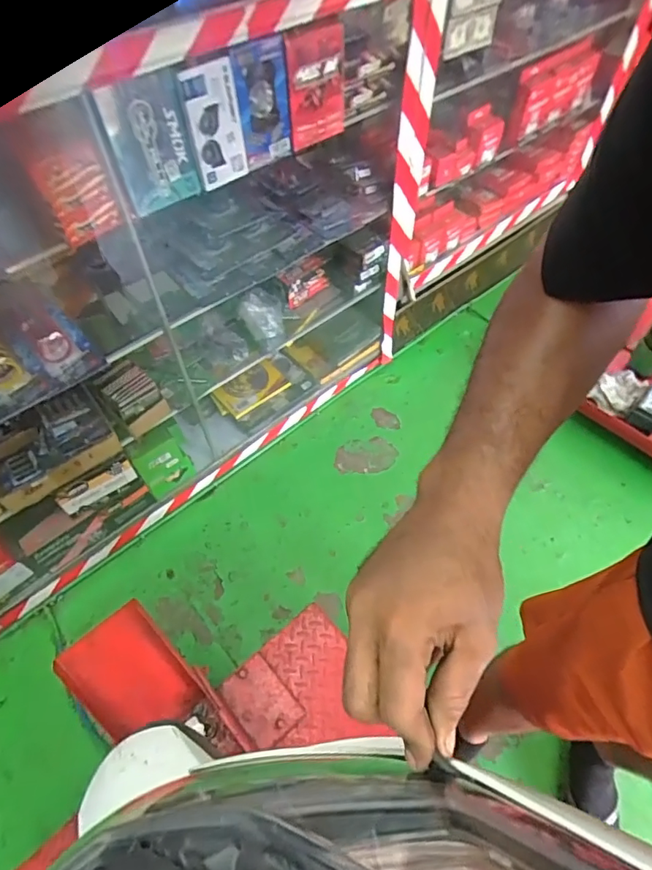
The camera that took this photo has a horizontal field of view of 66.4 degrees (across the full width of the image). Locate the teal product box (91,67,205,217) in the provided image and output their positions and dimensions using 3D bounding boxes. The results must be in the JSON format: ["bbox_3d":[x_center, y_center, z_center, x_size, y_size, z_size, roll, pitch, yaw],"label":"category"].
[{"bbox_3d":[-0.271,-0.451,0.785,0.127,0.184,0.044,-22,56,-14],"label":"teal product box"}]

